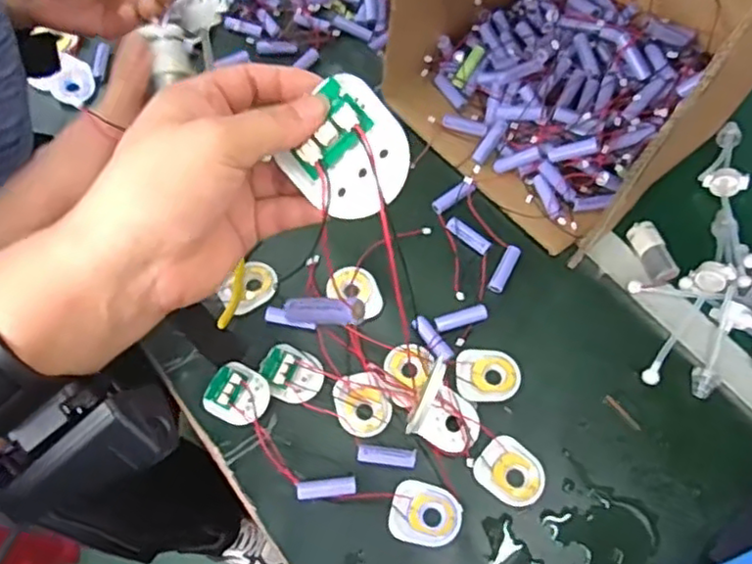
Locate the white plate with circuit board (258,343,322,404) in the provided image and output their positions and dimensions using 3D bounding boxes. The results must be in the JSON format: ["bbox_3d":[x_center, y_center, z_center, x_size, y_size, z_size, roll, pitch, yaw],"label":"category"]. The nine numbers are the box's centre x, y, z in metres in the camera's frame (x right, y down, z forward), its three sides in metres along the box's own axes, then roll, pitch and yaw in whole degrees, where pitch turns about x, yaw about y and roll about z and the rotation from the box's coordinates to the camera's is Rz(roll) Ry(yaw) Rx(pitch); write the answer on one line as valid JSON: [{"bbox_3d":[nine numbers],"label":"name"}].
[{"bbox_3d":[-0.079,0.085,0.609,0.059,0.008,0.048,26,66,13],"label":"white plate with circuit board"}]

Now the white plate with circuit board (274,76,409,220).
[{"bbox_3d":[-0.010,-0.054,0.273,0.051,0.011,0.049,43,95,7],"label":"white plate with circuit board"}]

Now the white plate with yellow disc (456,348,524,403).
[{"bbox_3d":[0.105,0.086,0.609,0.060,0.004,0.052,0,63,0],"label":"white plate with yellow disc"}]

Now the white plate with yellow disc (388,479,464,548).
[{"bbox_3d":[0.042,0.194,0.550,0.058,0.004,0.048,15,64,8],"label":"white plate with yellow disc"}]

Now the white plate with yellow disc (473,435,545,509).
[{"bbox_3d":[0.118,0.165,0.569,0.057,0.004,0.051,33,68,16],"label":"white plate with yellow disc"}]

